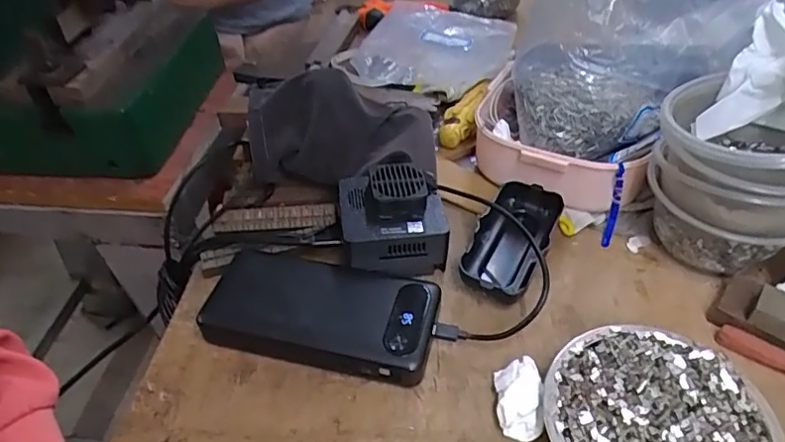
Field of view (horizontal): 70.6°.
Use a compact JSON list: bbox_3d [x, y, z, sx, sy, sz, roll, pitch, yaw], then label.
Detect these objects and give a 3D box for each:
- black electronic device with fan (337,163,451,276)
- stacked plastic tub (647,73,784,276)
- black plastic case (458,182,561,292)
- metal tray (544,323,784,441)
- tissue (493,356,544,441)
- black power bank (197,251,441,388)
[{"bbox_3d":[-0.001,-0.003,0.421,0.076,0.049,0.075,-11,50,-1],"label":"black electronic device with fan"},{"bbox_3d":[0.238,-0.028,0.387,0.113,0.112,0.092,18,47,20],"label":"stacked plastic tub"},{"bbox_3d":[0.089,0.016,0.420,0.051,0.030,0.109,17,47,20],"label":"black plastic case"},{"bbox_3d":[0.148,0.117,0.313,0.117,0.032,0.116,-35,52,-30],"label":"metal tray"},{"bbox_3d":[0.075,0.107,0.334,0.025,0.020,0.043,1,43,4],"label":"tissue"},{"bbox_3d":[-0.051,0.060,0.381,0.160,0.026,0.073,9,45,13],"label":"black power bank"}]

